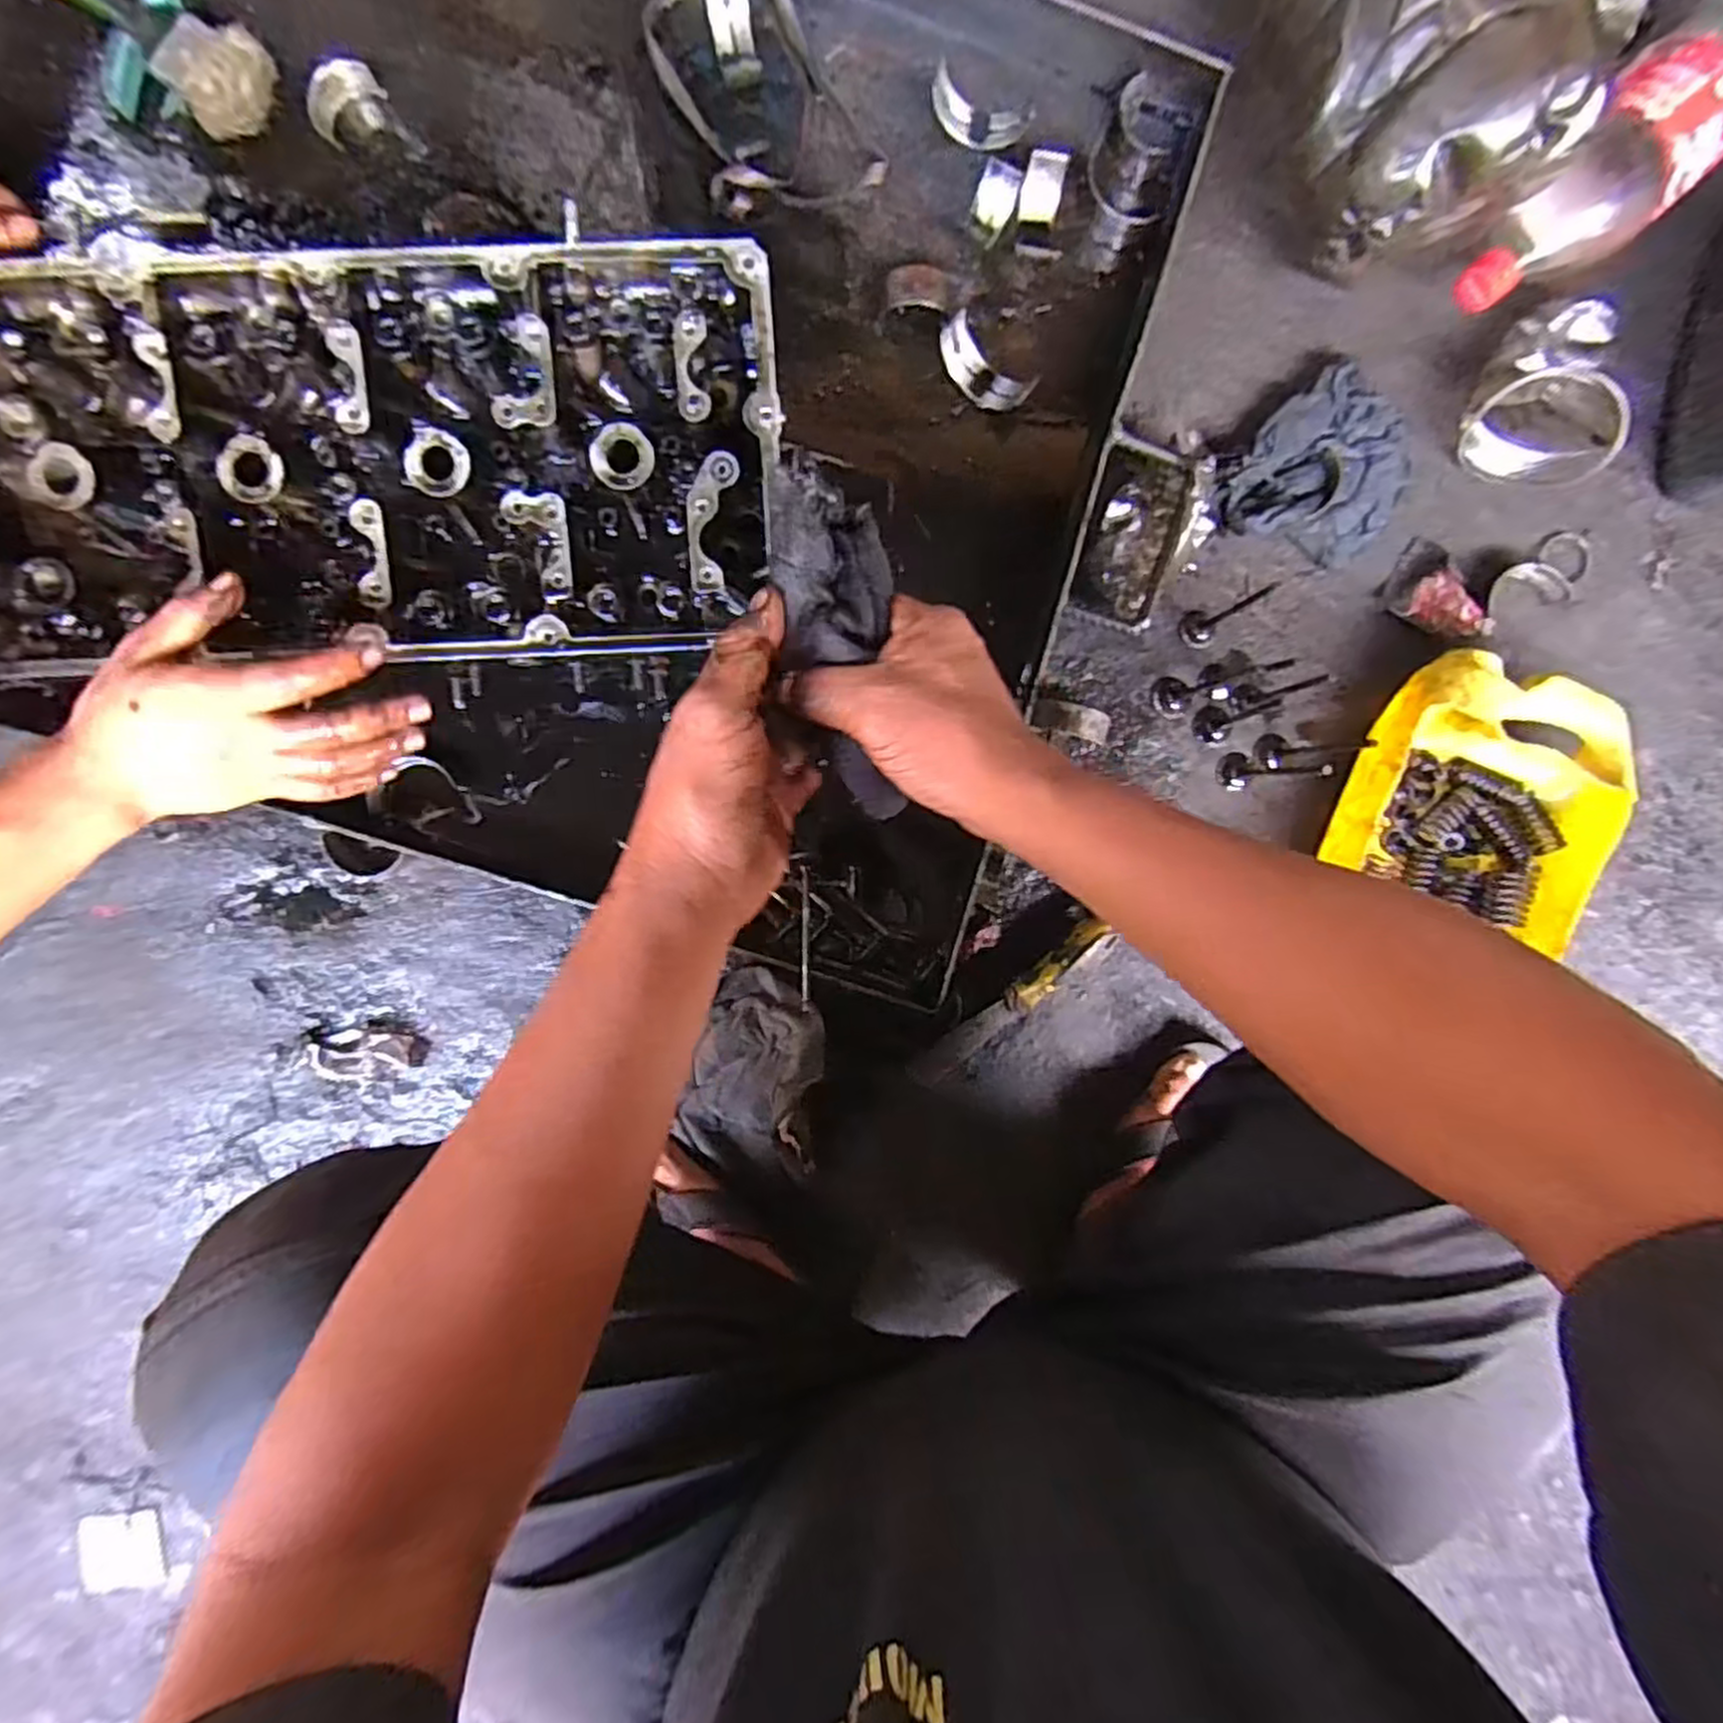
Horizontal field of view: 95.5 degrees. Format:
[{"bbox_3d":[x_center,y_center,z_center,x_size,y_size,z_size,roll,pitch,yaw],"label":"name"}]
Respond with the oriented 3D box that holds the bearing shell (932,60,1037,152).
[{"bbox_3d":[0.084,-0.530,0.554,0.073,0.028,0.027,20,92,-3],"label":"bearing shell"}]

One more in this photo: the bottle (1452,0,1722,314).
[{"bbox_3d":[0.554,-0.507,0.544,0.315,0.082,0.084,-45,93,0],"label":"bottle"}]

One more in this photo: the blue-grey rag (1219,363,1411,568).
[{"bbox_3d":[0.352,-0.292,0.590,0.118,0.029,0.142,35,91,-3],"label":"blue-grey rag"}]

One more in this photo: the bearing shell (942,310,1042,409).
[{"bbox_3d":[0.088,-0.353,0.565,0.073,0.033,0.028,40,91,-3],"label":"bearing shell"}]

